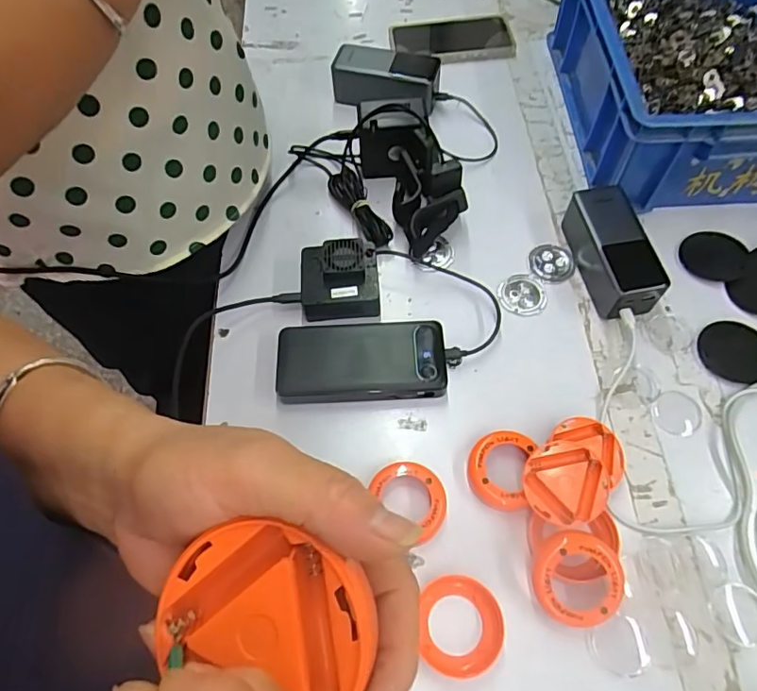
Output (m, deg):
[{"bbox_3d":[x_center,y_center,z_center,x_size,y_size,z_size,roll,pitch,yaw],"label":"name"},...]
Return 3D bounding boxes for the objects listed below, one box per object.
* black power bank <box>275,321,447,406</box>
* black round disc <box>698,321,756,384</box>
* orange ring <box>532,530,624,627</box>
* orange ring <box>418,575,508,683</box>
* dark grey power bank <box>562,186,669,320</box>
[{"bbox_3d":[-0.015,0.017,0.503,0.153,0.035,0.079,-5,61,1],"label":"black power bank"},{"bbox_3d":[0.340,0.004,0.505,0.063,0.004,0.066,-1,61,3],"label":"black round disc"},{"bbox_3d":[0.148,0.174,0.399,0.063,0.017,0.065,-1,80,3],"label":"orange ring"},{"bbox_3d":[0.063,0.209,0.398,0.059,0.015,0.067,0,61,4],"label":"orange ring"},{"bbox_3d":[0.238,-0.097,0.542,0.056,0.053,0.138,-8,61,-1],"label":"dark grey power bank"}]

